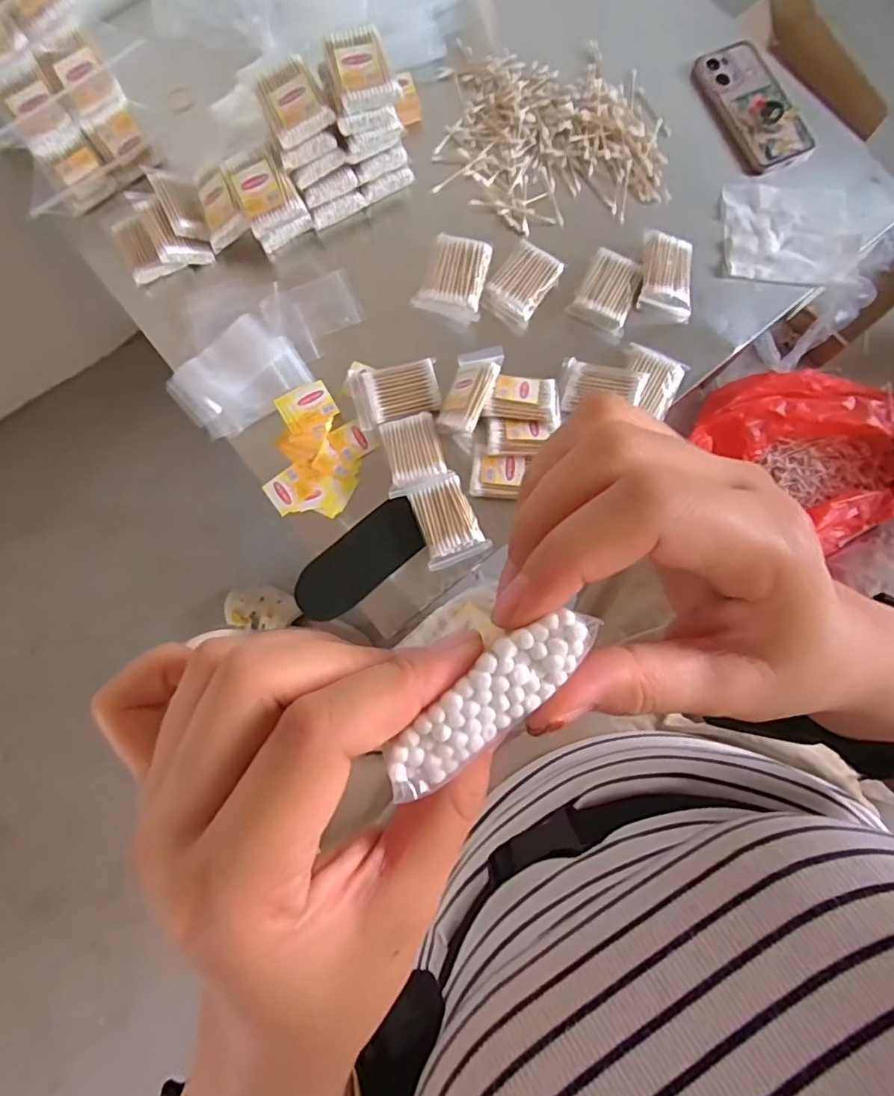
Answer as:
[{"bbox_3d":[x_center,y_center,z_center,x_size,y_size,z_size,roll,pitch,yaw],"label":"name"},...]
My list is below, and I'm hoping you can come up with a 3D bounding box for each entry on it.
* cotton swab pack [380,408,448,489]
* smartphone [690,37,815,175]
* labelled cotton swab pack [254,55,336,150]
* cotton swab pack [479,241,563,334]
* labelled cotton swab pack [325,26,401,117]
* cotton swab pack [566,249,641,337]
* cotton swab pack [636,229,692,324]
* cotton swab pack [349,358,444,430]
[{"bbox_3d":[-0.034,-0.100,0.593,0.055,0.013,0.072,-16,80,-3],"label":"cotton swab pack"},{"bbox_3d":[0.355,-0.514,0.679,0.084,0.019,0.164,-26,80,1],"label":"smartphone"},{"bbox_3d":[-0.147,-0.430,0.563,0.056,0.026,0.066,-25,80,-5],"label":"labelled cotton swab pack"},{"bbox_3d":[0.081,-0.284,0.634,0.058,0.021,0.084,33,81,6],"label":"cotton swab pack"},{"bbox_3d":[-0.080,-0.455,0.557,0.057,0.022,0.068,-15,80,-3],"label":"labelled cotton swab pack"},{"bbox_3d":[0.175,-0.277,0.632,0.061,0.019,0.078,28,80,5],"label":"cotton swab pack"},{"bbox_3d":[0.238,-0.294,0.636,0.057,0.020,0.094,6,79,1],"label":"cotton swab pack"},{"bbox_3d":[-0.054,-0.164,0.606,0.088,0.014,0.064,-16,80,-3],"label":"cotton swab pack"}]

